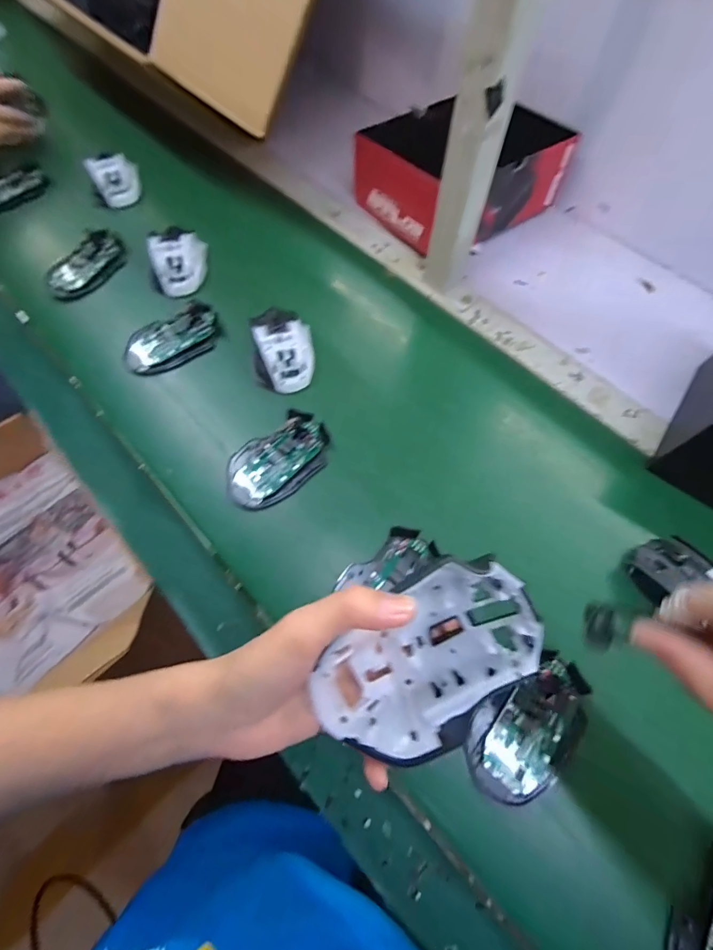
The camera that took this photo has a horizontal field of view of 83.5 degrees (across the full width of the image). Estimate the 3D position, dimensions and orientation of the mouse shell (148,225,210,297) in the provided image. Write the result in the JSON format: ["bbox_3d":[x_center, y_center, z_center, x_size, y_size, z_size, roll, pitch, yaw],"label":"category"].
[{"bbox_3d":[-0.225,-0.275,0.511,0.065,0.031,0.087,-13,63,-6],"label":"mouse shell"}]

